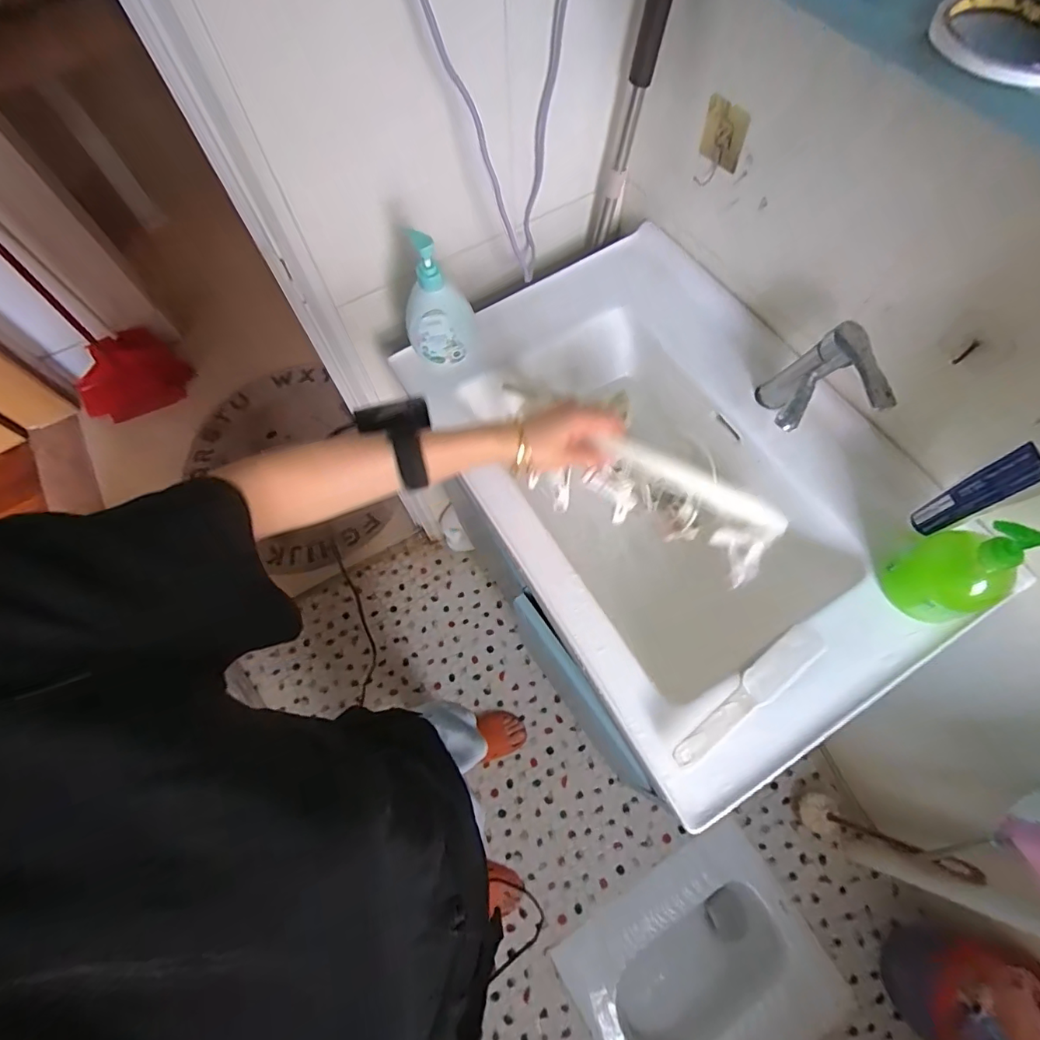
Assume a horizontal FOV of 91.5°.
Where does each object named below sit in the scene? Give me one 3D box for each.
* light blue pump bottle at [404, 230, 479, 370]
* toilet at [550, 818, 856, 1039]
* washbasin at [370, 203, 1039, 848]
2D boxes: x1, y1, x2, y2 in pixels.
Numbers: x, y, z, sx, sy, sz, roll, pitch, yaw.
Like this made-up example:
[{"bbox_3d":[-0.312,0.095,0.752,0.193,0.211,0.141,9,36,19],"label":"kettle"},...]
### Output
[{"bbox_3d":[-0.111,-0.299,0.660,0.085,0.199,0.090,-7,65,0],"label":"light blue pump bottle"},{"bbox_3d":[0.398,1.013,1.149,0.515,0.141,0.415,-32,70,-11],"label":"toilet"},{"bbox_3d":[0.194,-0.052,0.716,0.458,0.184,0.710,-28,69,-9],"label":"washbasin"}]

